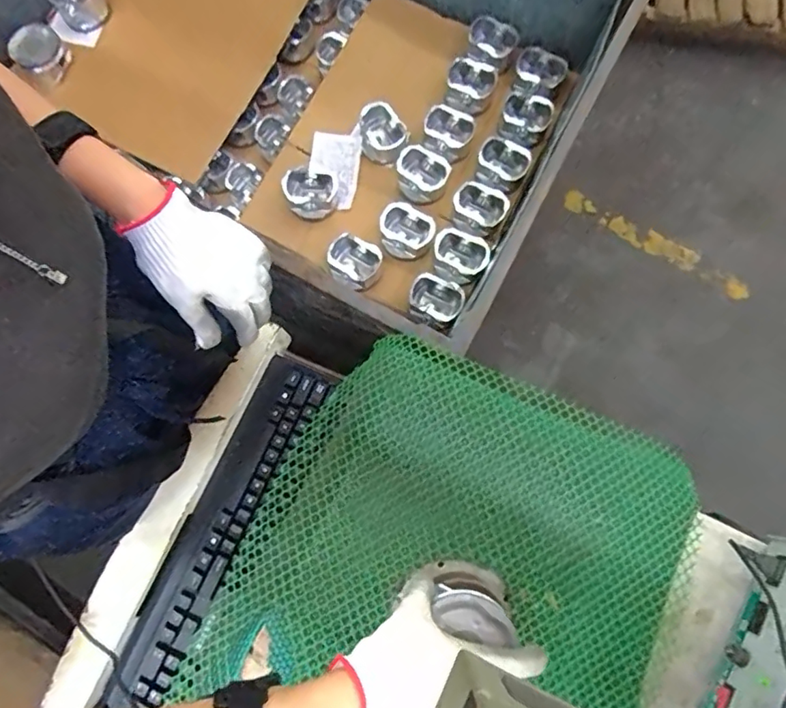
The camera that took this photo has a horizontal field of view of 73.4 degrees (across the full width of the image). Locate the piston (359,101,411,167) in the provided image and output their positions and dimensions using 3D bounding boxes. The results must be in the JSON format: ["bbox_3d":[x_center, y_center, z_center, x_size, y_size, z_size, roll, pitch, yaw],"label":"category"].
[{"bbox_3d":[-0.018,-0.420,0.997,0.090,0.053,0.114,-7,79,-1],"label":"piston"}]

